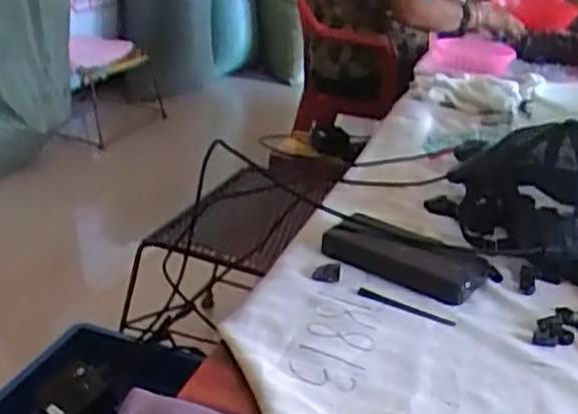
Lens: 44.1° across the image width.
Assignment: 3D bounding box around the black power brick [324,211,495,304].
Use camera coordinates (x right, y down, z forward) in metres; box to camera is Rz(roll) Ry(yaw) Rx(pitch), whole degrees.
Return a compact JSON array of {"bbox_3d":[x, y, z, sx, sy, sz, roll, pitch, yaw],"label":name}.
[{"bbox_3d":[0.119,0.051,0.728,0.159,0.030,0.087,20,29,29],"label":"black power brick"}]

